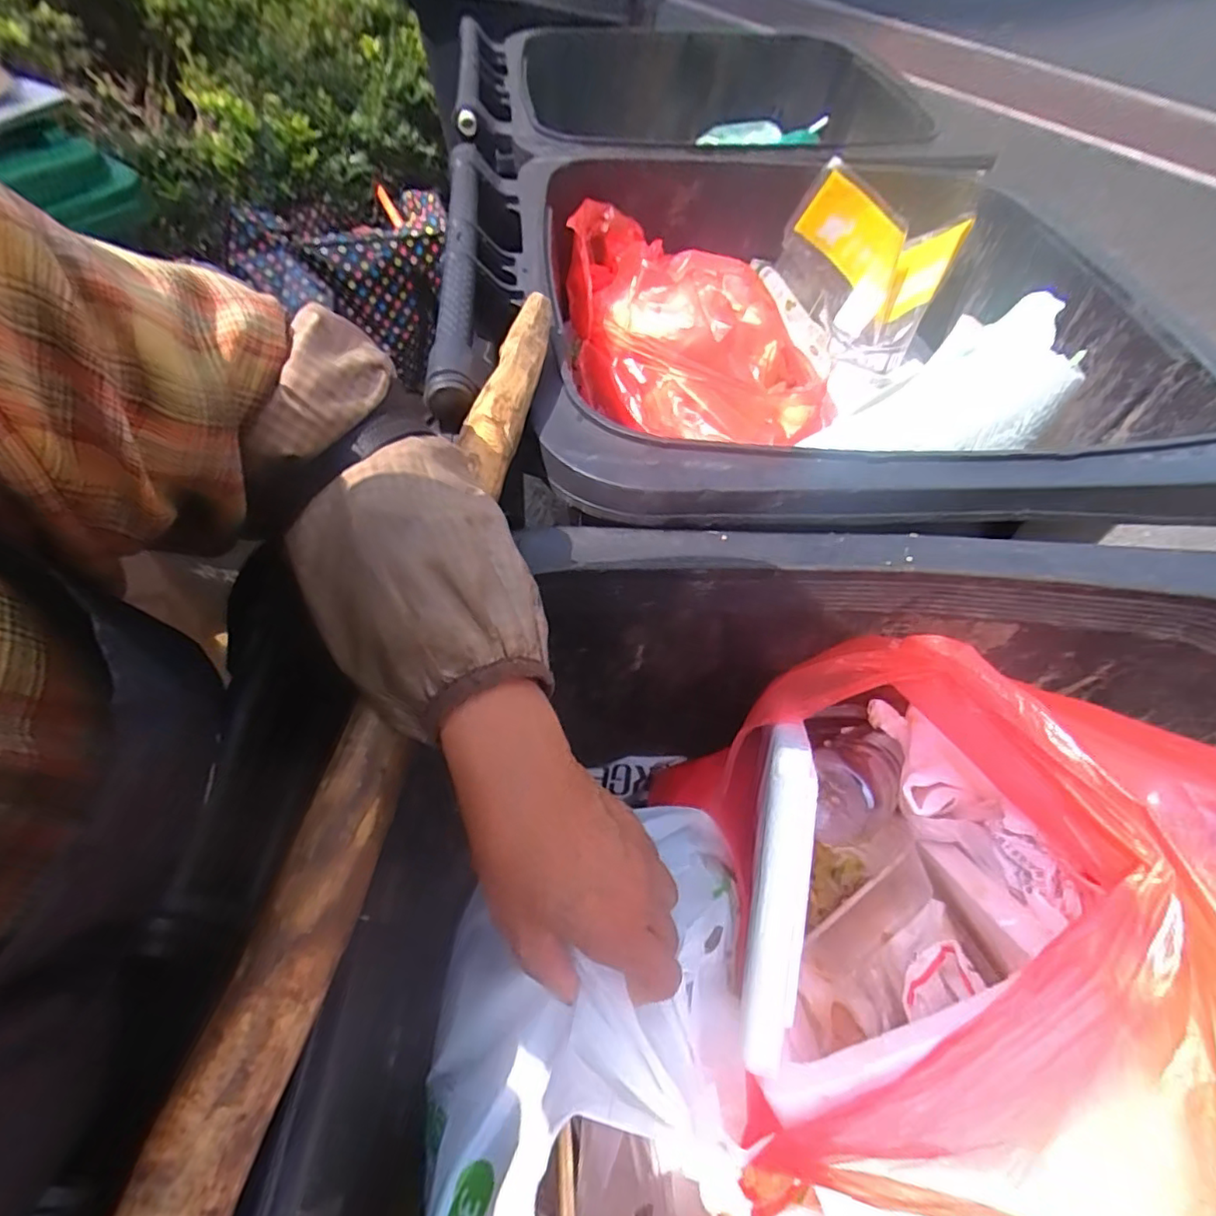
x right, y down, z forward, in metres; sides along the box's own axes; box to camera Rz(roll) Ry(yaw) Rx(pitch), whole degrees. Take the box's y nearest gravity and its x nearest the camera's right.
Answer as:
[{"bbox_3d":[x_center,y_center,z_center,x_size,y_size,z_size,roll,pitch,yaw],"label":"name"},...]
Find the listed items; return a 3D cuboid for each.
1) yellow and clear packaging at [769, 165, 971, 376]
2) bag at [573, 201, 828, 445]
[{"bbox_3d":[0.313,-0.410,0.750,0.202,0.188,0.105,15,56,8],"label":"yellow and clear packaging"},{"bbox_3d":[0.100,-0.311,0.666,0.272,0.123,0.283,-4,56,-4],"label":"bag"}]

